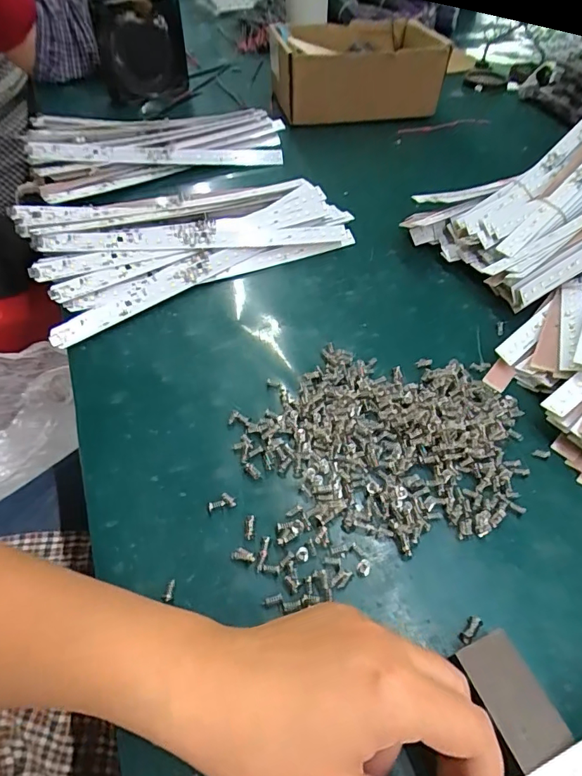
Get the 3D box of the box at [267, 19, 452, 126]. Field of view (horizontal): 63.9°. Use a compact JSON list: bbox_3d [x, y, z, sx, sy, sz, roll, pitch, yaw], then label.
[{"bbox_3d":[0.090,-0.476,0.699,0.235,0.087,0.215,-5,50,-4],"label":"box"}]

